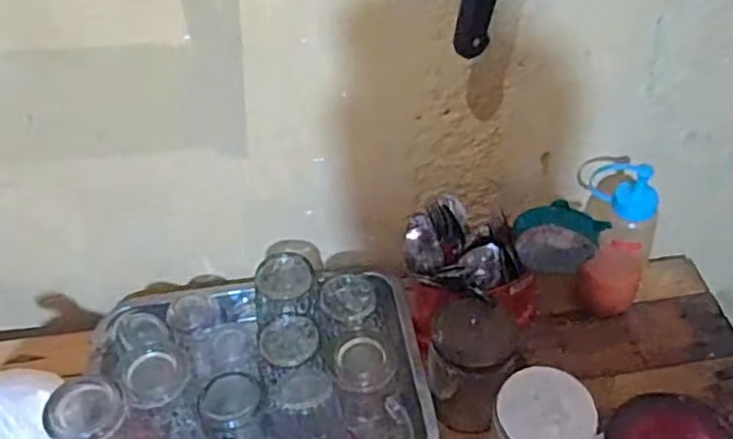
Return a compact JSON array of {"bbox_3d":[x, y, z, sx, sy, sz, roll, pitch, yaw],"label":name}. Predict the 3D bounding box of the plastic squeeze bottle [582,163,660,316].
[{"bbox_3d":[0.272,0.016,0.761,0.078,0.194,0.075,14,47,15],"label":"plastic squeeze bottle"}]

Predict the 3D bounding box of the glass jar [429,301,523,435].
[{"bbox_3d":[0.102,0.145,0.698,0.072,0.125,0.076,-1,45,1],"label":"glass jar"}]

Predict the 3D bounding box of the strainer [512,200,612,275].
[{"bbox_3d":[0.185,0.016,0.680,0.081,0.061,0.040,14,47,15],"label":"strainer"}]

